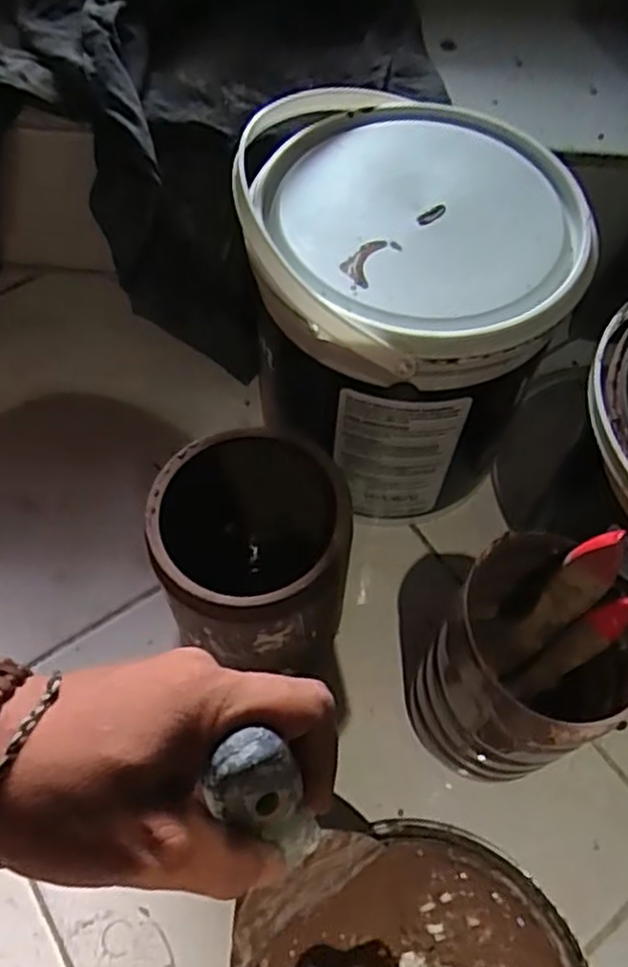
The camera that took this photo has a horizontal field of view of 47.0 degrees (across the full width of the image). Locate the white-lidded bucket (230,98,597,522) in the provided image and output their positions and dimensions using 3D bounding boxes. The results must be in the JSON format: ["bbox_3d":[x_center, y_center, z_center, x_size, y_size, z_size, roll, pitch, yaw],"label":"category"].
[{"bbox_3d":[0.050,-0.105,0.442,0.172,0.179,0.185,1,60,-1],"label":"white-lidded bucket"}]

